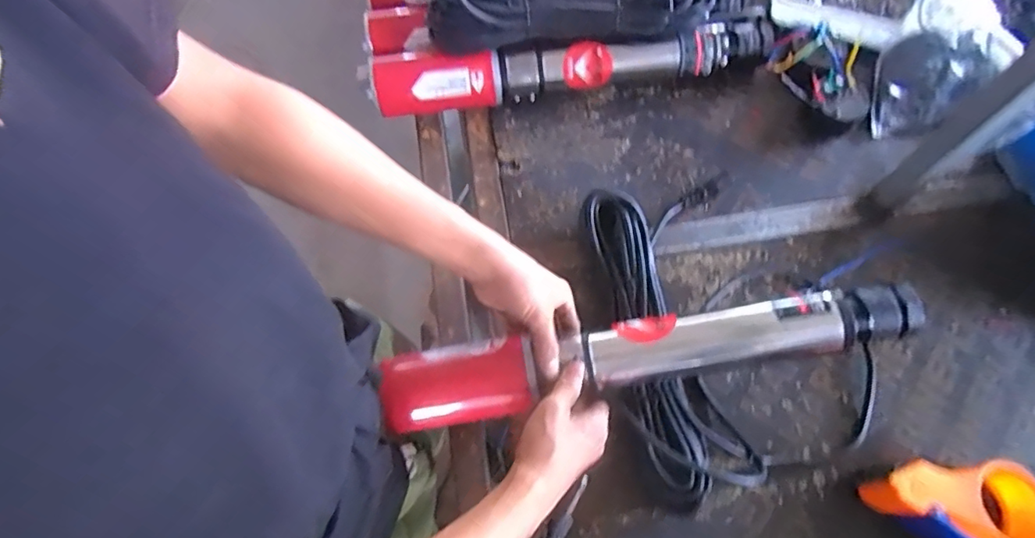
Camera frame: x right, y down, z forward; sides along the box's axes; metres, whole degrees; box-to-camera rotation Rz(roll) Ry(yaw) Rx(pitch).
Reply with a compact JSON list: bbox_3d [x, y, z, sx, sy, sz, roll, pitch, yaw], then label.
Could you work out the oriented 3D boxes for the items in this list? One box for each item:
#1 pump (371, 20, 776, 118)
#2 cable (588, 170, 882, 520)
[{"bbox_3d":[0.075,-0.267,0.707,0.529,0.071,0.066,-7,69,-2],"label":"pump"},{"bbox_3d":[0.228,0.048,0.577,0.294,0.070,0.338,-14,70,-5],"label":"cable"}]

